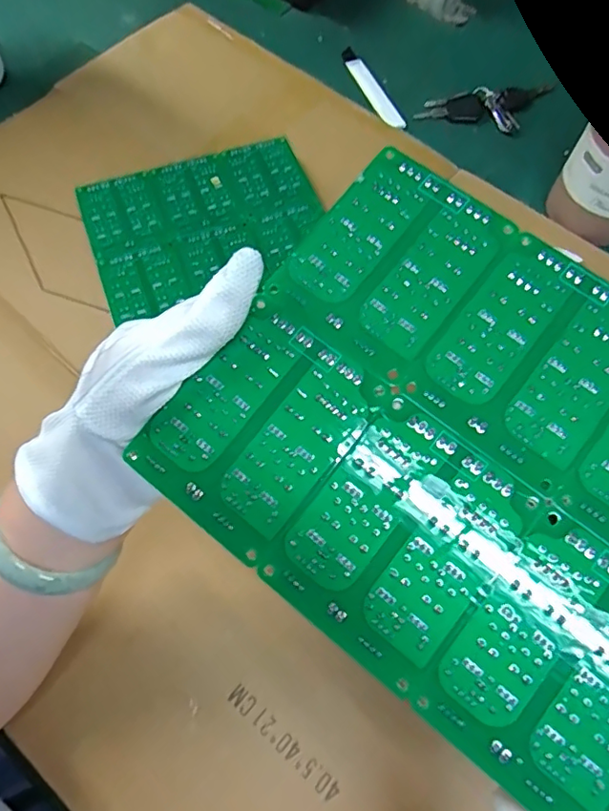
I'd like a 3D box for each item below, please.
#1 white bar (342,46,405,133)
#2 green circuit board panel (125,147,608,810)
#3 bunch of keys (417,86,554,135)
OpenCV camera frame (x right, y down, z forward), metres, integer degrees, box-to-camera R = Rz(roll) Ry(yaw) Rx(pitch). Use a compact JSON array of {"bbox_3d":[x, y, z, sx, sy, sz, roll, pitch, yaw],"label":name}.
[{"bbox_3d":[0.080,-0.373,0.621,0.030,0.007,0.144,-17,68,-8],"label":"white bar"},{"bbox_3d":[0.063,0.015,0.204,0.201,0.004,0.172,38,82,11],"label":"green circuit board panel"},{"bbox_3d":[0.212,-0.334,0.601,0.159,0.019,0.069,-7,67,-4],"label":"bunch of keys"}]

